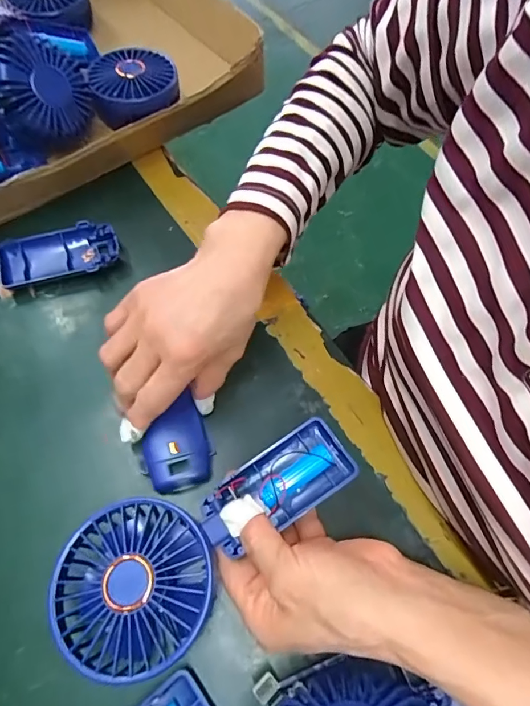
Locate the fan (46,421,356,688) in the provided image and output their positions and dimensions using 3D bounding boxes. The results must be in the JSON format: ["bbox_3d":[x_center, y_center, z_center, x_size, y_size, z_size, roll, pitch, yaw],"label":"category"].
[{"bbox_3d":[-0.030,0.106,0.257,0.178,0.034,0.080,-26,66,-19],"label":"fan"}]

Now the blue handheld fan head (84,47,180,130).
[{"bbox_3d":[-0.129,-0.268,0.429,0.081,0.024,0.076,-14,65,-8],"label":"blue handheld fan head"}]

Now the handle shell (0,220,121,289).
[{"bbox_3d":[-0.173,-0.080,0.368,0.097,0.020,0.047,-16,65,-8],"label":"handle shell"}]

